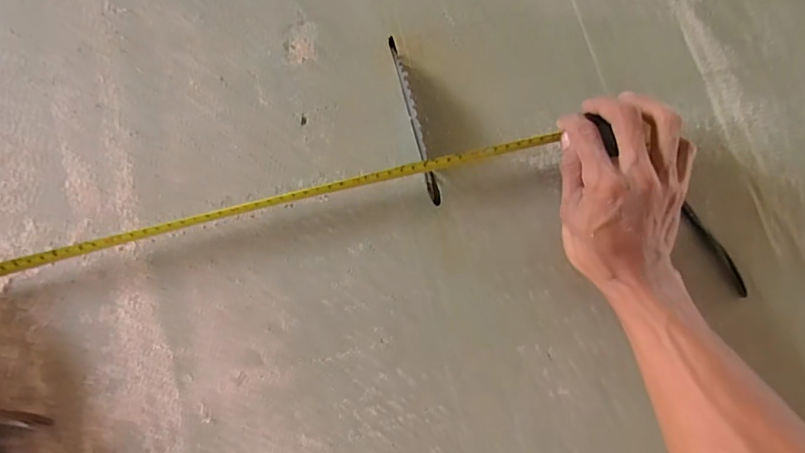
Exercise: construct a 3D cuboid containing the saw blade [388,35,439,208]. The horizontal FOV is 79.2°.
[{"bbox_3d":[0.010,-0.095,0.421,0.009,0.008,0.159,-14,78,-4],"label":"saw blade"}]

